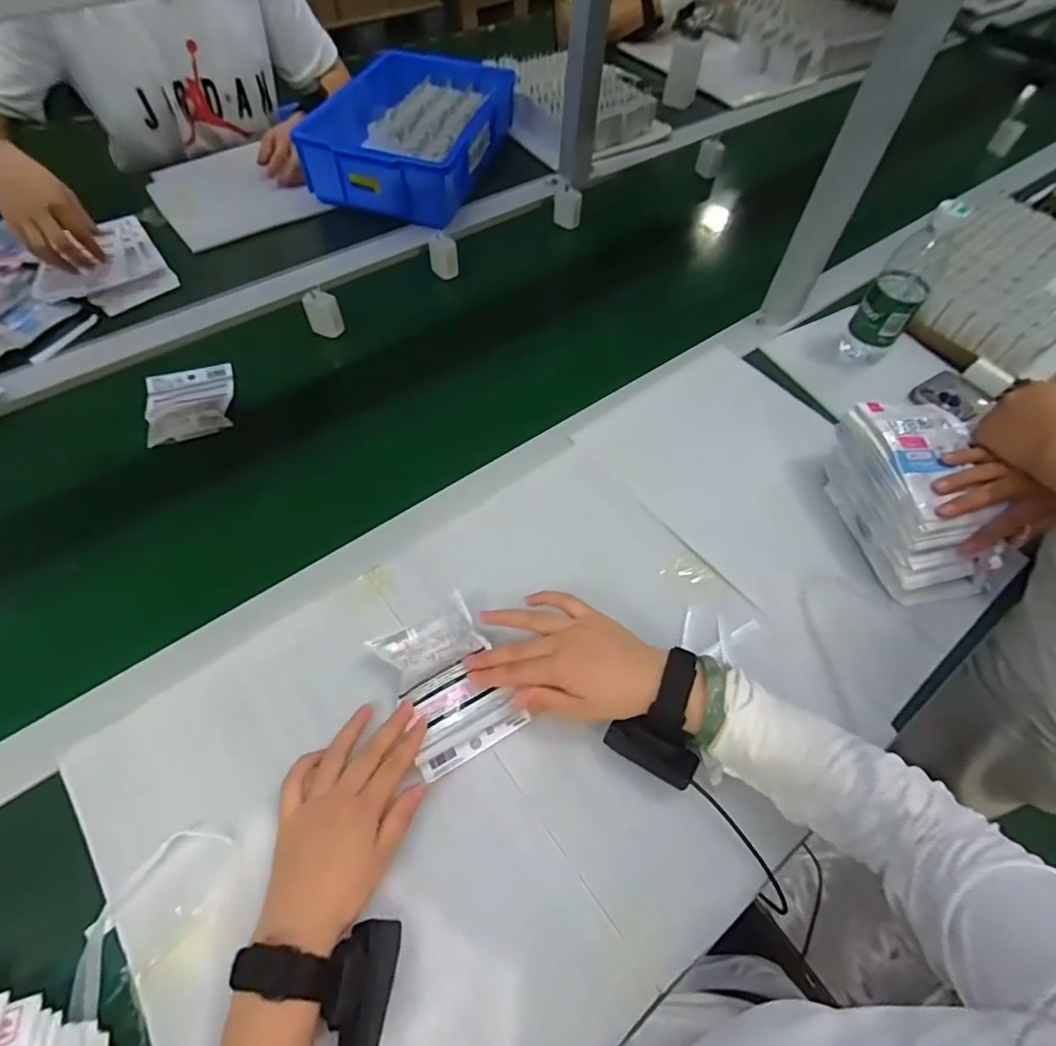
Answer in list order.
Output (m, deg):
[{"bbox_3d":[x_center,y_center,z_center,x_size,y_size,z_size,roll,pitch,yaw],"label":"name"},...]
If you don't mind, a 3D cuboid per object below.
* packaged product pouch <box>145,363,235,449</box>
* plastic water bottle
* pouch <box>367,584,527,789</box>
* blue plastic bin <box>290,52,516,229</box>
[{"bbox_3d":[-0.408,-0.150,0.647,0.096,0.040,0.136,-17,62,-9],"label":"packaged product pouch"},{"bbox_3d":[0.451,-0.285,0.653,0.062,0.195,0.065,32,65,17],"label":"plastic water bottle"},{"bbox_3d":[-0.068,0.136,0.459,0.091,0.041,0.119,-27,63,-17],"label":"pouch"},{"bbox_3d":[-0.192,-0.662,0.917,0.252,0.090,0.378,12,61,7],"label":"blue plastic bin"}]

